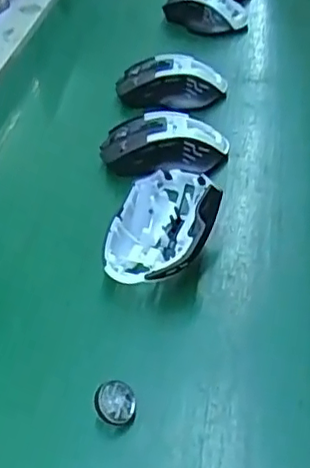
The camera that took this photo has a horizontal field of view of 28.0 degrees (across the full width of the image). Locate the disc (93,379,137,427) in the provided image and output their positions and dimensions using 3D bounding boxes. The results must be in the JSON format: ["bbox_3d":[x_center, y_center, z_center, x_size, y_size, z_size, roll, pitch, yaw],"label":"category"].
[{"bbox_3d":[-0.024,0.104,0.382,0.027,0.006,0.028,-17,64,-32],"label":"disc"}]

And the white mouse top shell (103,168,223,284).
[{"bbox_3d":[0.007,-0.005,0.485,0.072,0.043,0.110,11,44,16],"label":"white mouse top shell"}]

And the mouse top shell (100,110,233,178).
[{"bbox_3d":[0.007,-0.087,0.580,0.113,0.035,0.075,12,45,18],"label":"mouse top shell"}]

